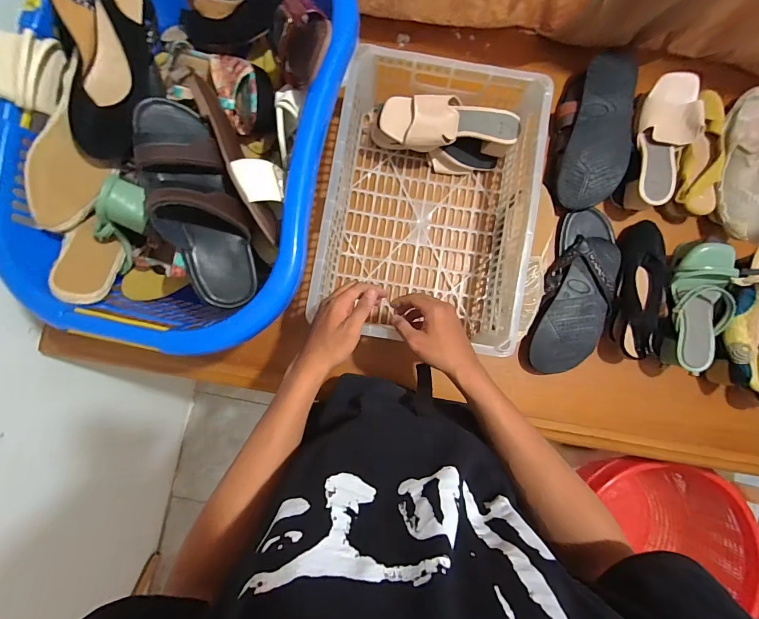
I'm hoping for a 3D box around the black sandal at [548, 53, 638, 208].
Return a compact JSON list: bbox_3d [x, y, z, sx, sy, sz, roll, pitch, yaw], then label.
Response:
[{"bbox_3d":[0.393,-0.317,0.671,0.130,0.075,0.262,11,98,16],"label":"black sandal"}]

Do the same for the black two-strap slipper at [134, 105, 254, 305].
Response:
[{"bbox_3d":[-0.230,-0.135,0.456,0.117,0.073,0.272,-21,95,-37],"label":"black two-strap slipper"}]

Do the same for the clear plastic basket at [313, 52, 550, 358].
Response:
[{"bbox_3d":[0.078,-0.166,0.611,0.315,0.145,0.424,7,86,-1],"label":"clear plastic basket"}]

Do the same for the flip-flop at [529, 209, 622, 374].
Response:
[{"bbox_3d":[0.367,-0.034,0.662,0.123,0.045,0.304,14,86,-1],"label":"flip-flop"}]

